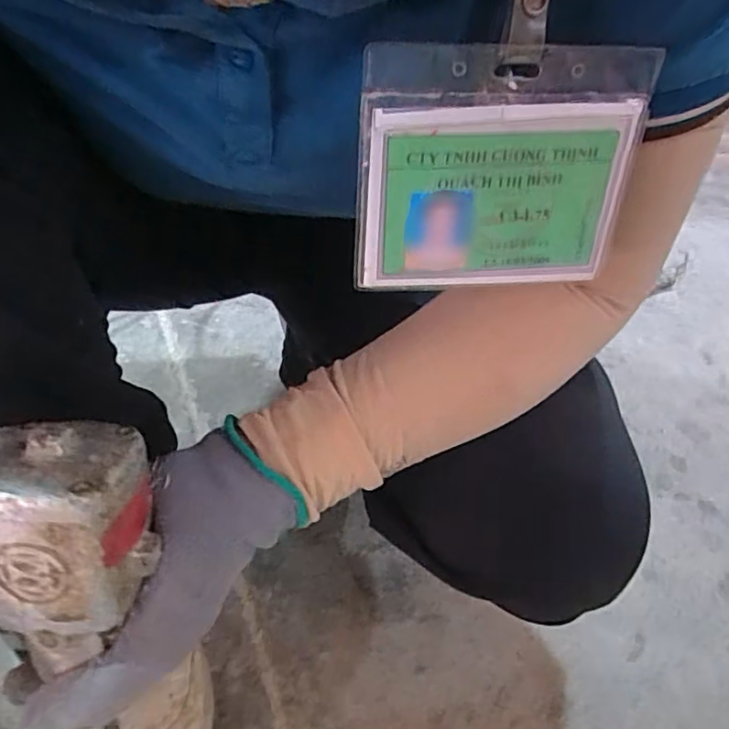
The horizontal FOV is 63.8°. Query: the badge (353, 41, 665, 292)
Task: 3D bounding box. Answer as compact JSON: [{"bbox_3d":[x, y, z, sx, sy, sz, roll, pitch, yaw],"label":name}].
[{"bbox_3d":[0.046,-0.066,0.210,0.098,0.082,0.004,-3,33,-8],"label":"badge"}]

